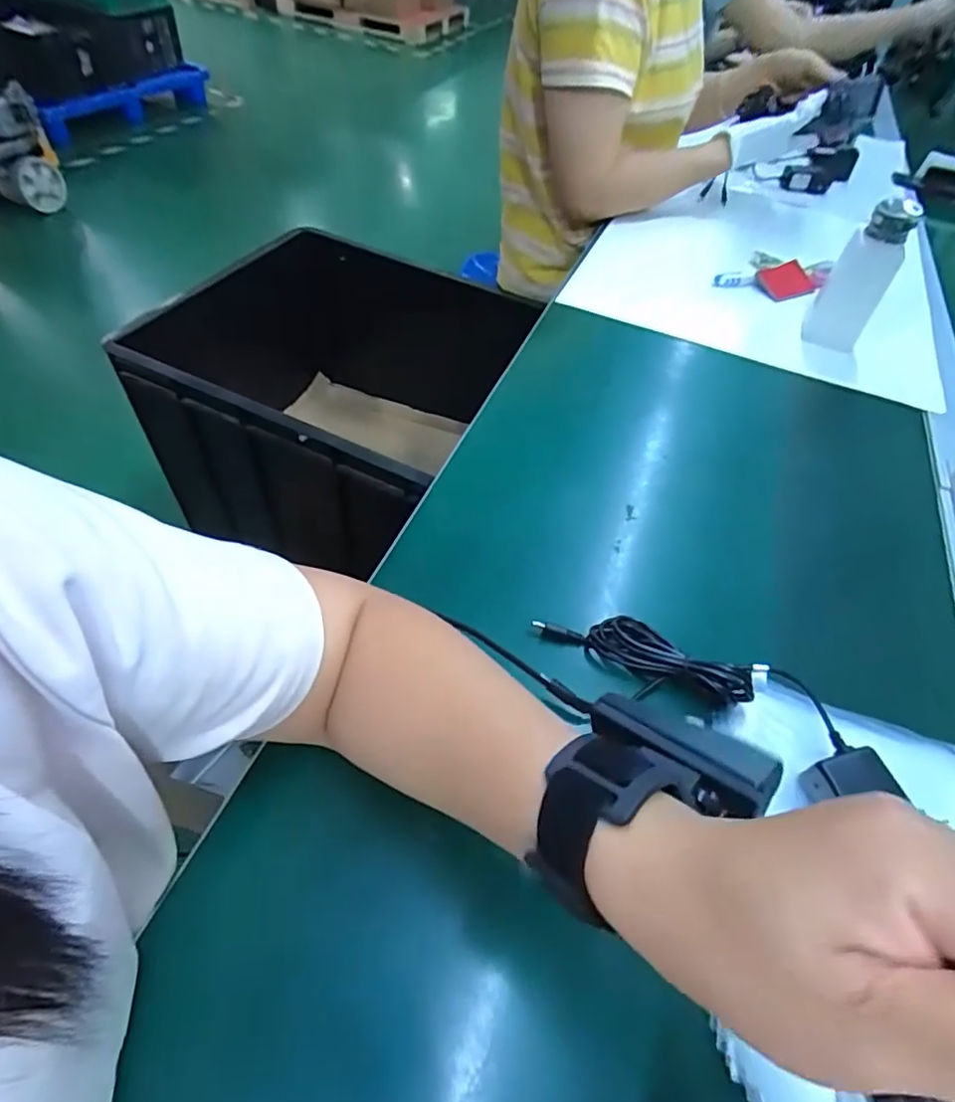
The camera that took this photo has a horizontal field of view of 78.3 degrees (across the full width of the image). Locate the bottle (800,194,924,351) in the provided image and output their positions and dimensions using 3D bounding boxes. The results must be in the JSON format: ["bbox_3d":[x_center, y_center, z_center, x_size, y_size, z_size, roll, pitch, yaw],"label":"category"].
[{"bbox_3d":[0.398,-0.281,0.621,0.057,0.151,0.048,29,55,18],"label":"bottle"}]

